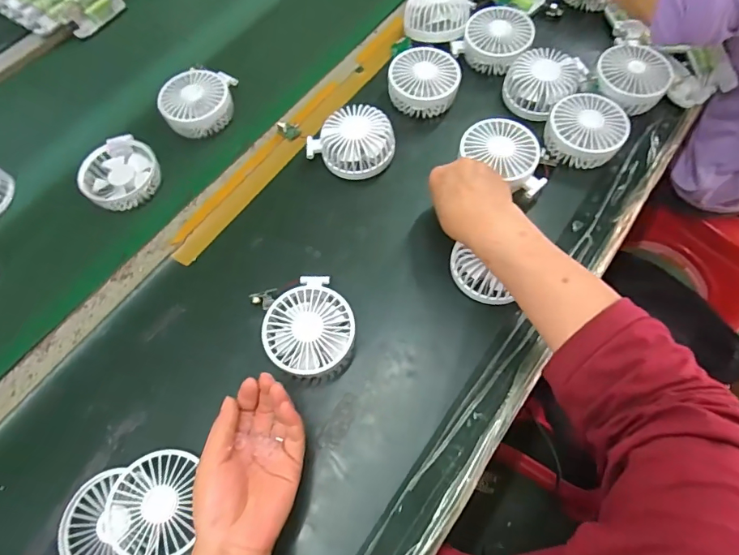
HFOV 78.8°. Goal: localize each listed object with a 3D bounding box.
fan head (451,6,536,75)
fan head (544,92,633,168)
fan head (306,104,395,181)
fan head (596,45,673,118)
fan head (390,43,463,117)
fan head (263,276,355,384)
[{"bbox_3d":[0.172,-0.322,0.613,0.091,0.044,0.083,-1,65,2],"label":"fan head"},{"bbox_3d":[0.259,-0.174,0.543,0.088,0.043,0.080,-1,65,2],"label":"fan head"},{"bbox_3d":[-0.022,-0.161,0.545,0.102,0.043,0.078,-14,65,-3],"label":"fan head"},{"bbox_3d":[0.333,-0.252,0.574,0.085,0.035,0.097,26,69,14],"label":"fan head"},{"bbox_3d":[0.070,-0.251,0.580,0.090,0.047,0.076,11,66,8],"label":"fan head"},{"bbox_3d":[-0.060,0.054,0.453,0.085,0.044,0.095,-32,67,-12],"label":"fan head"}]

